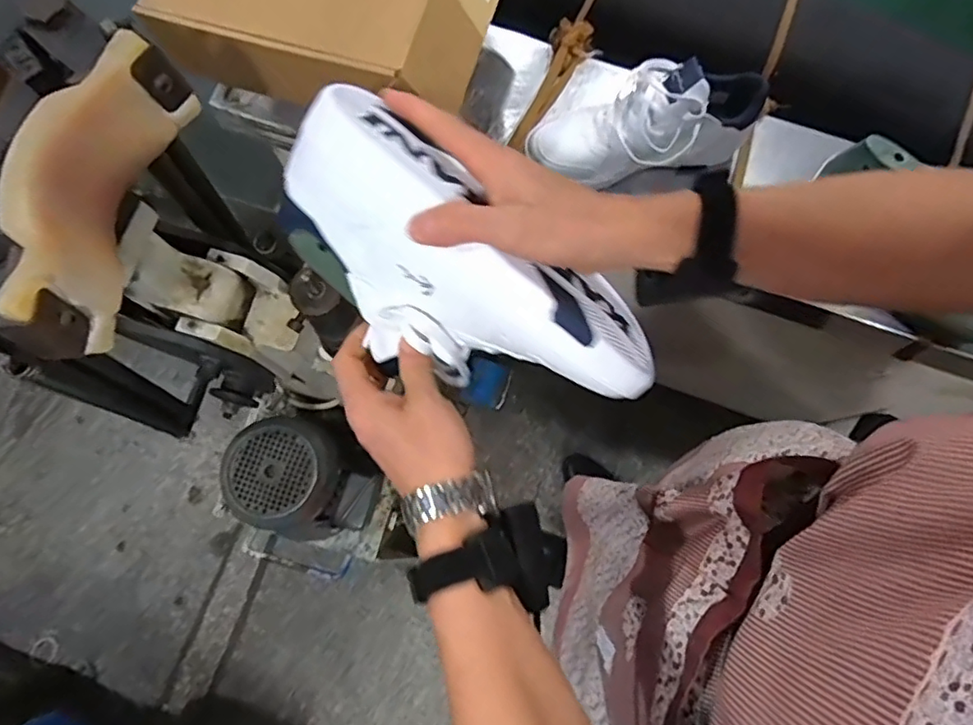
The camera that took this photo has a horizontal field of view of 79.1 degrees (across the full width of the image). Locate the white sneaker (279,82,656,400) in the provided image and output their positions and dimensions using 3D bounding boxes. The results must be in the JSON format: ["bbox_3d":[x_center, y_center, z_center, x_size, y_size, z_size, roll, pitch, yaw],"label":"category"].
[{"bbox_3d":[-0.016,-0.058,0.414,0.268,0.120,0.108,43,36,-6],"label":"white sneaker"}]

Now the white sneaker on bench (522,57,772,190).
[{"bbox_3d":[0.186,-0.273,0.661,0.252,0.113,0.104,-22,78,-7],"label":"white sneaker on bench"}]

